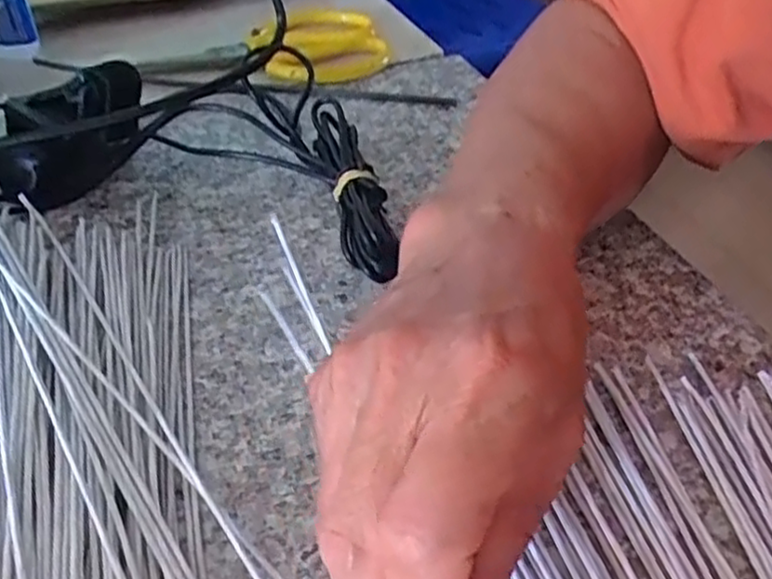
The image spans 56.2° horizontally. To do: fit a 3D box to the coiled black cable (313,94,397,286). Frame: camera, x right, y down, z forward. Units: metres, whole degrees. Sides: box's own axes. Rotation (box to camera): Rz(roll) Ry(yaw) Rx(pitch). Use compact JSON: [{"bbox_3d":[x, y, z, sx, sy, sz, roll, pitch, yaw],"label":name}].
[{"bbox_3d":[-0.017,-0.050,0.367,0.024,0.032,0.118,-8,45,-10],"label":"coiled black cable"}]

